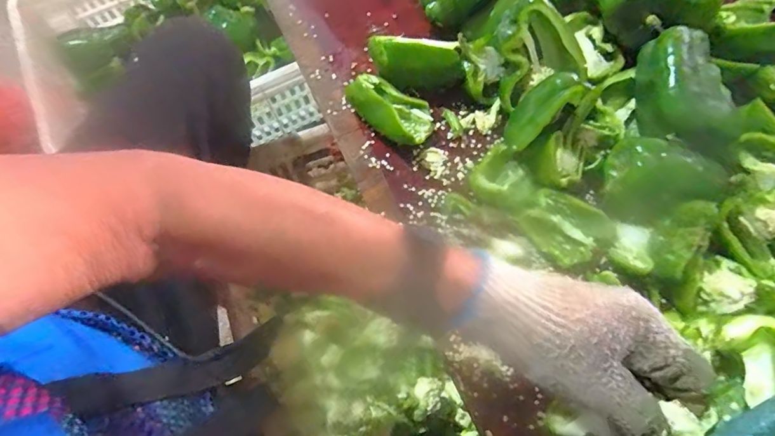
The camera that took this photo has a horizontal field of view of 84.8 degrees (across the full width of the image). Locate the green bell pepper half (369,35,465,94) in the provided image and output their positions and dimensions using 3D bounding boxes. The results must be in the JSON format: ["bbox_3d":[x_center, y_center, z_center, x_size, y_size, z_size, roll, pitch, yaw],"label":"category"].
[{"bbox_3d":[0.033,-0.175,0.470,0.106,0.043,0.046,9,71,5],"label":"green bell pepper half"}]

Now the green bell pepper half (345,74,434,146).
[{"bbox_3d":[0.004,-0.123,0.470,0.101,0.050,0.070,37,76,13],"label":"green bell pepper half"}]

